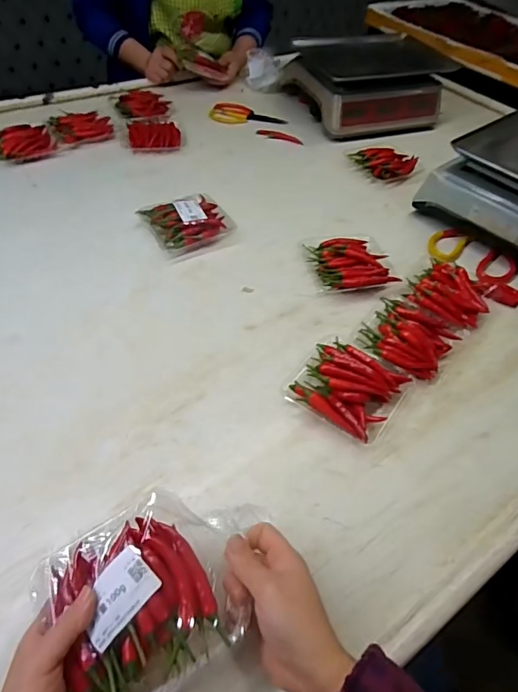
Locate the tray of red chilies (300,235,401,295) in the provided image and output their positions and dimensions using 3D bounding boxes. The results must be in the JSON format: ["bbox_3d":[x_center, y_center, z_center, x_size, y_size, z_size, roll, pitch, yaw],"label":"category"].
[{"bbox_3d":[0.140,-0.135,0.714,0.128,0.030,0.118,-7,53,-10],"label":"tray of red chilies"}]

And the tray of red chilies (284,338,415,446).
[{"bbox_3d":[0.108,0.048,0.558,0.121,0.032,0.108,31,56,19],"label":"tray of red chilies"}]

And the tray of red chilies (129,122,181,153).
[{"bbox_3d":[-0.214,-0.434,0.955,0.106,0.025,0.087,-6,50,-10],"label":"tray of red chilies"}]

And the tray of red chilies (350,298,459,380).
[{"bbox_3d":[0.196,-0.012,0.619,0.113,0.030,0.129,31,55,18],"label":"tray of red chilies"}]

